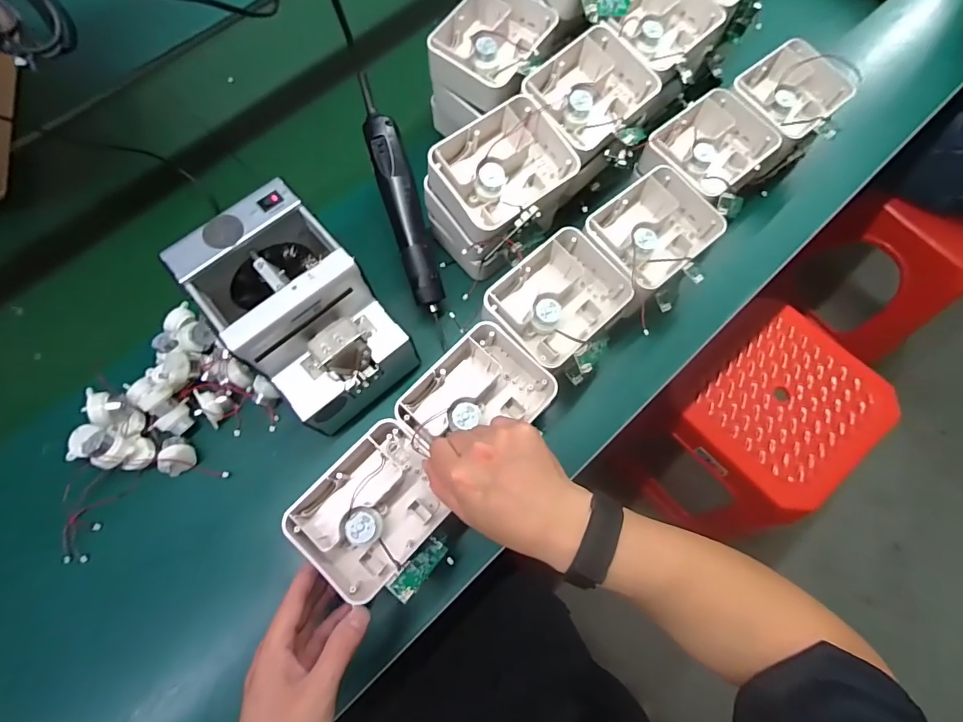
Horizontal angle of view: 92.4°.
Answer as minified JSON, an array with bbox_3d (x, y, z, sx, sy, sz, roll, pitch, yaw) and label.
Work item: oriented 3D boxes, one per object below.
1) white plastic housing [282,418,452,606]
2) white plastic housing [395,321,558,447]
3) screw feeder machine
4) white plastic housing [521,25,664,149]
[{"bbox_3d":[-0.092,0.130,0.406,0.102,0.055,0.128,39,74,15],"label":"white plastic housing"},{"bbox_3d":[-0.001,0.034,0.433,0.101,0.044,0.127,37,73,15],"label":"white plastic housing"},{"bbox_3d":[-0.173,-0.043,0.448,0.126,0.145,0.180,-42,73,-14],"label":"screw feeder machine"},{"bbox_3d":[0.116,-0.283,0.491,0.105,0.054,0.137,36,73,14],"label":"white plastic housing"}]

